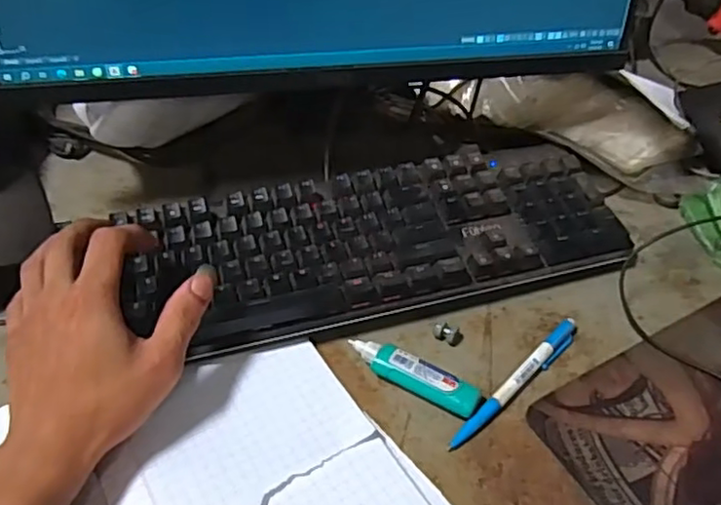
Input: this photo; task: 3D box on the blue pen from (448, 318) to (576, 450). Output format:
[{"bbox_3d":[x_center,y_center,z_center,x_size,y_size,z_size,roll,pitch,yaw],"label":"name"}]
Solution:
[{"bbox_3d":[0.108,0.086,0.422,0.014,0.011,0.136,35,52,29],"label":"blue pen"}]

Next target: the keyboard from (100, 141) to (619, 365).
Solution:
[{"bbox_3d":[0.018,-0.015,0.490,0.371,0.048,0.133,-10,45,-14],"label":"keyboard"}]

